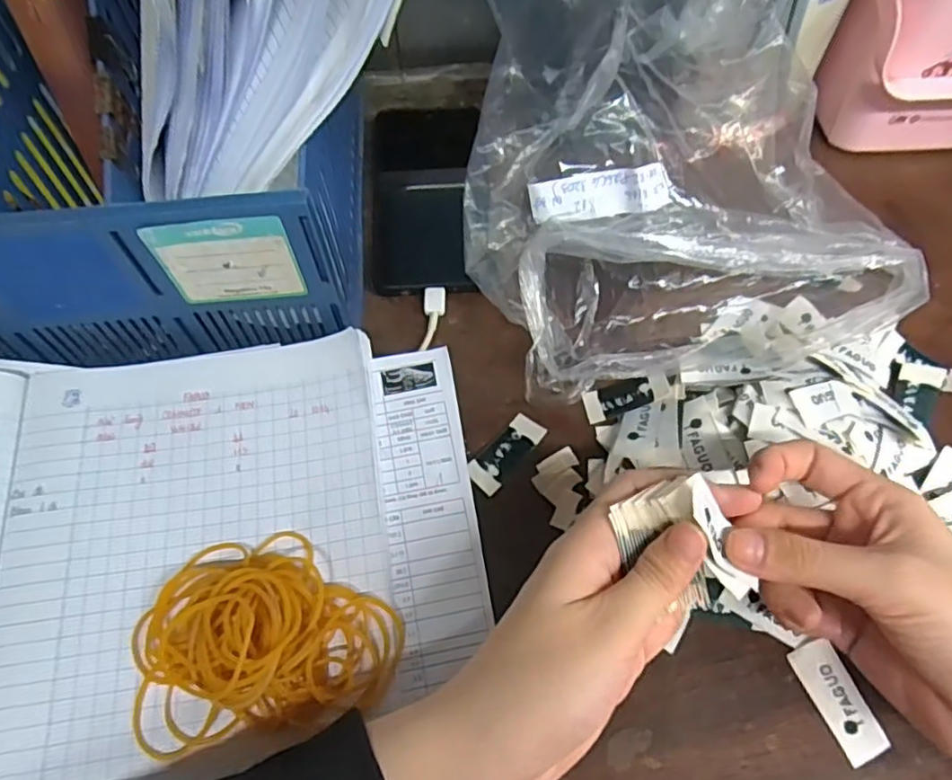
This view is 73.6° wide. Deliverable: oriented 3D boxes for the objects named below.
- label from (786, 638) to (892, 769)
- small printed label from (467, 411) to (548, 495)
[{"bbox_3d":[0.157,0.133,0.274,0.020,0.004,0.047,-24,66,-1],"label":"label"},{"bbox_3d":[0.016,0.033,0.334,0.019,0.005,0.047,38,69,20],"label":"small printed label"}]

